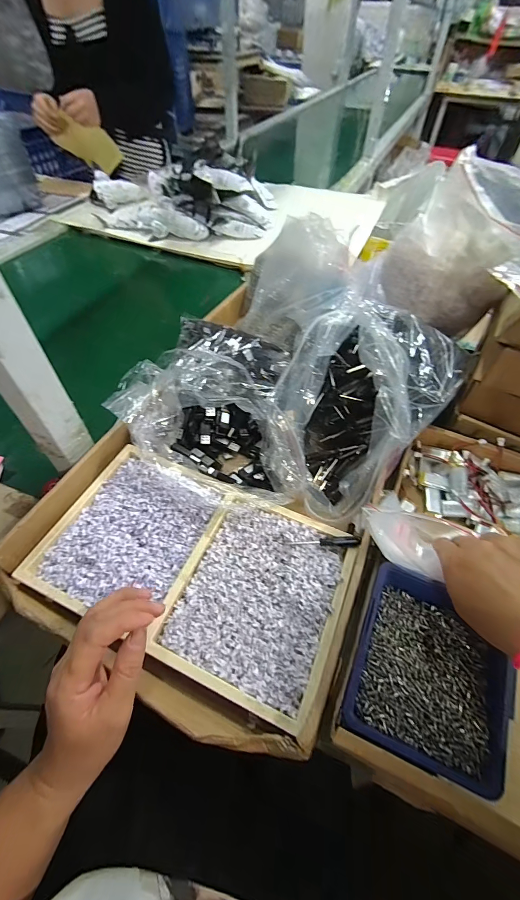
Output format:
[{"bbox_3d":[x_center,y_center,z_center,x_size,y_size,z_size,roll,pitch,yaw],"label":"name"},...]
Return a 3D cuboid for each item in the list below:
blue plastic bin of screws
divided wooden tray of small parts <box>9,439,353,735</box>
[{"bbox_3d":[0.147,0.192,0.305,0.122,0.041,0.136,20,55,14],"label":"blue plastic bin of screws"},{"bbox_3d":[-0.075,0.124,0.386,0.325,0.040,0.194,20,55,13],"label":"divided wooden tray of small parts"}]

